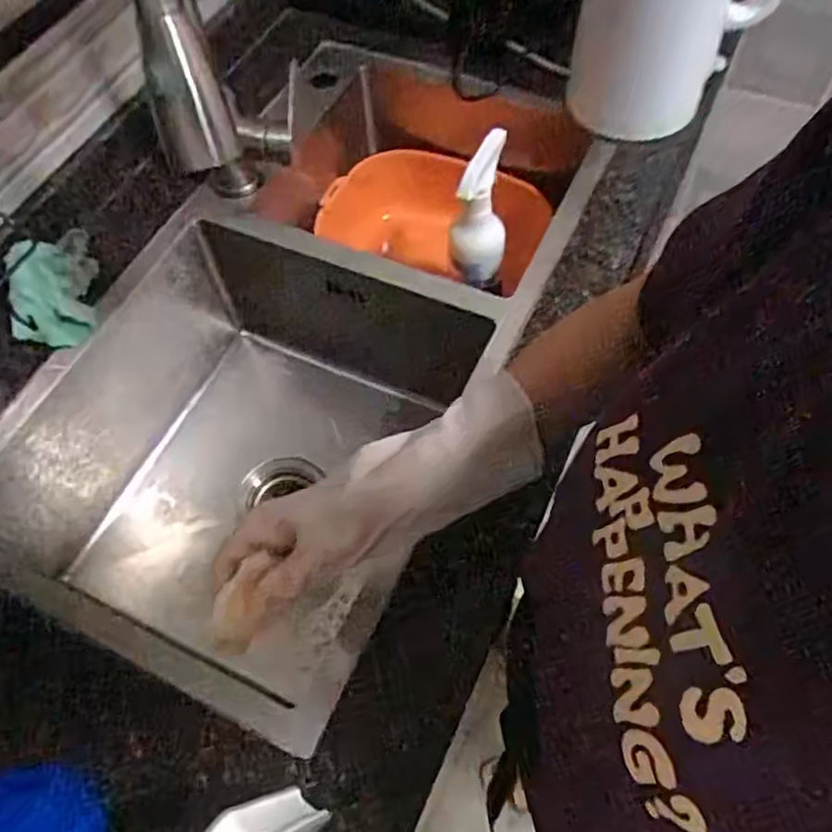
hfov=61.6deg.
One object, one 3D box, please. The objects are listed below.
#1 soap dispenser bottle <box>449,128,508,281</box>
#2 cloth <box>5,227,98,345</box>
[{"bbox_3d":[0.070,-0.229,0.770,0.058,0.147,0.077,4,60,5],"label":"soap dispenser bottle"},{"bbox_3d":[-0.353,-0.128,0.677,0.020,0.084,0.115,-12,75,34],"label":"cloth"}]

